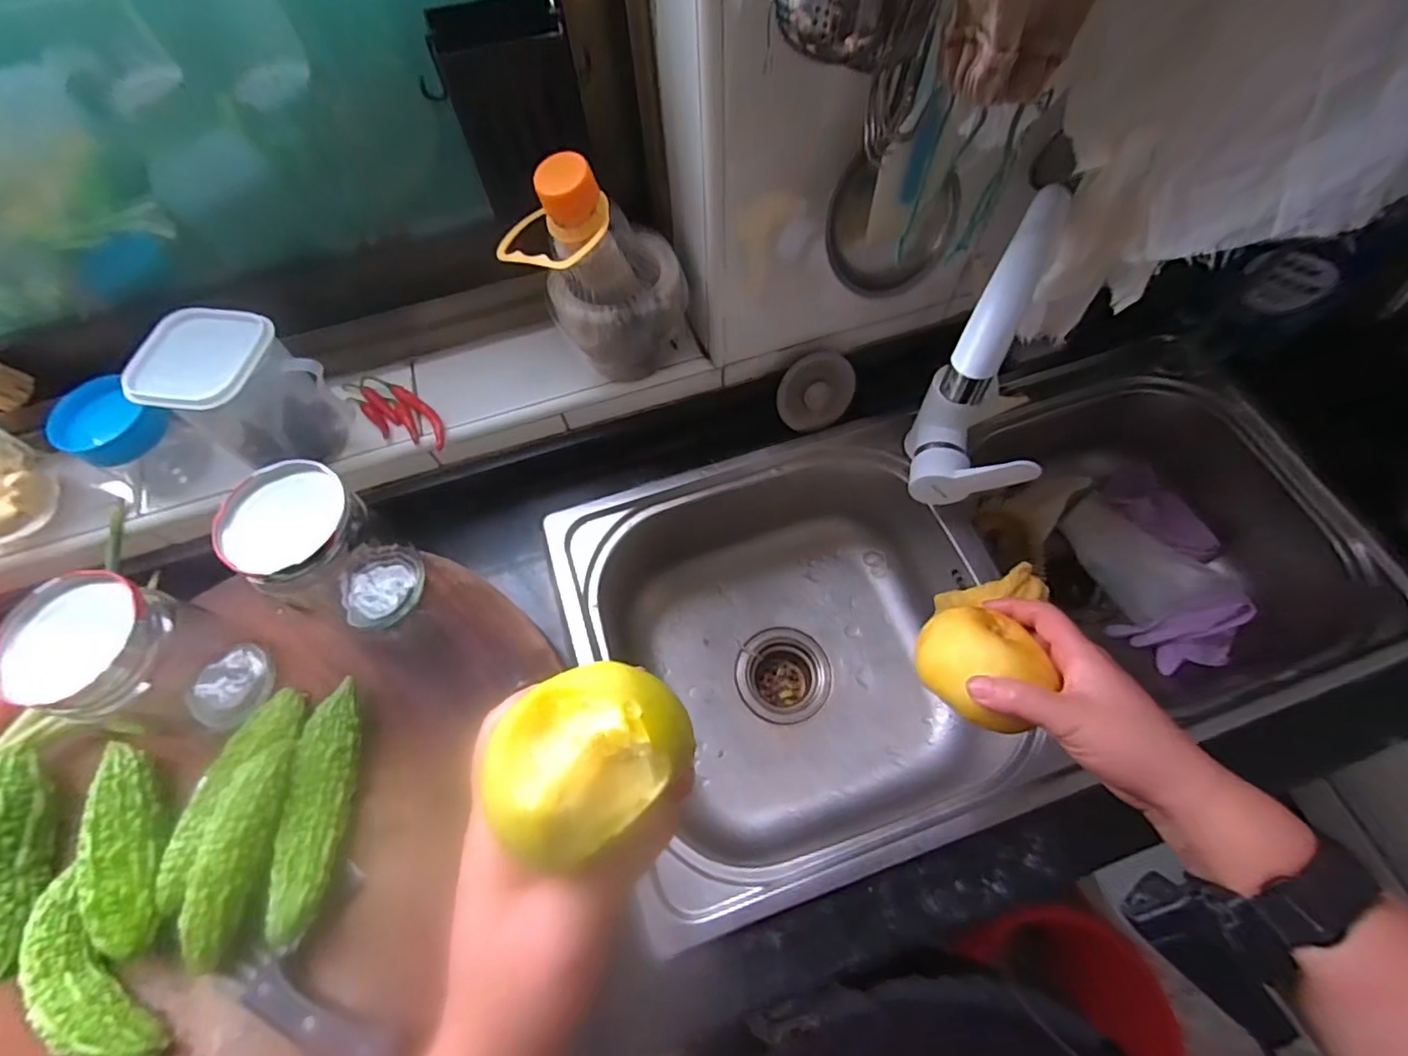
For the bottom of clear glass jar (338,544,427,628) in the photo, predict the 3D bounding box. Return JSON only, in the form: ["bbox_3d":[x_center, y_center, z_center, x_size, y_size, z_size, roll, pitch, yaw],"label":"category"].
[{"bbox_3d":[-0.279,0.051,0.519,0.061,0.022,0.069,2,64,3],"label":"bottom of clear glass jar"}]

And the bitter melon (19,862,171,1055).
[{"bbox_3d":[-0.412,0.299,0.400,0.041,0.035,0.135,-37,68,-15],"label":"bitter melon"}]

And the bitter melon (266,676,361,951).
[{"bbox_3d":[-0.281,0.201,0.440,0.046,0.039,0.173,-6,64,-1],"label":"bitter melon"}]

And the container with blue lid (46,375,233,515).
[{"bbox_3d":[-0.481,-0.065,0.522,0.077,0.112,0.083,29,69,15],"label":"container with blue lid"}]

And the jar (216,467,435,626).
[{"bbox_3d":[-0.281,0.024,0.459,0.084,0.141,0.082,-1,64,2],"label":"jar"}]

